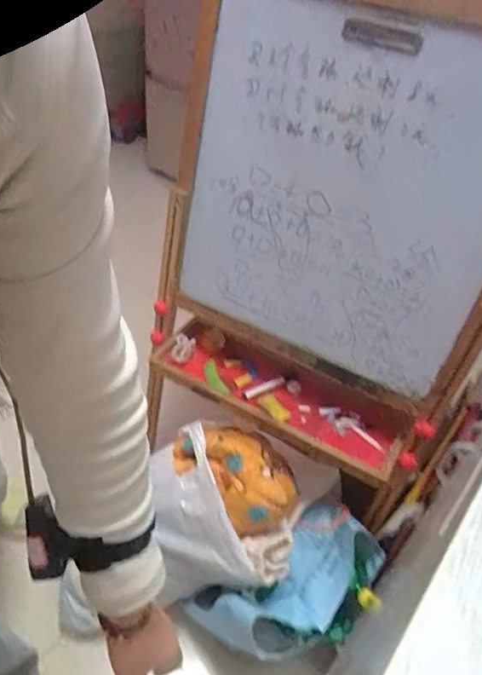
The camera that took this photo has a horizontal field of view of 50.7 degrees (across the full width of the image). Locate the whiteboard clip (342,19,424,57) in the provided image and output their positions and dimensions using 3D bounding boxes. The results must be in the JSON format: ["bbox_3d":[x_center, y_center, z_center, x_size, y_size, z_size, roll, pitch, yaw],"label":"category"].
[{"bbox_3d":[0.207,-0.438,0.745,0.121,0.027,0.014,30,47,23],"label":"whiteboard clip"}]

